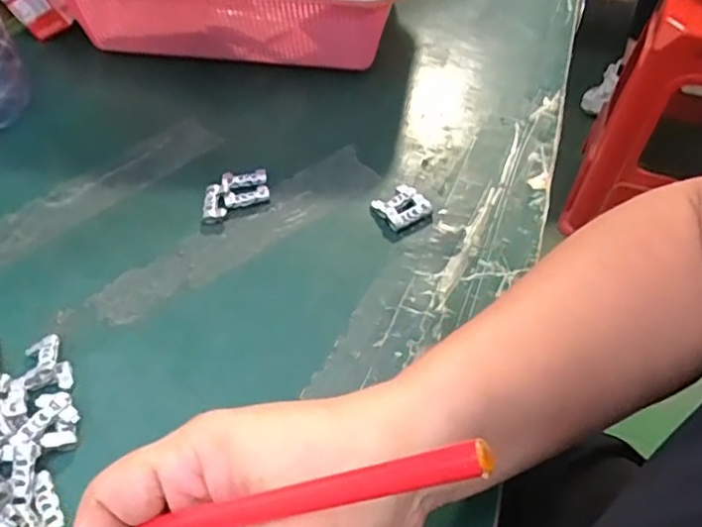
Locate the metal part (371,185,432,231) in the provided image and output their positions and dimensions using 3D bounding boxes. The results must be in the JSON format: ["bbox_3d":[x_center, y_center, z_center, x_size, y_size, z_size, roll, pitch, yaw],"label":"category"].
[{"bbox_3d":[0.033,-0.037,0.413,0.030,0.008,0.030,-30,54,-23],"label":"metal part"}]

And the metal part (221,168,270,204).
[{"bbox_3d":[-0.071,-0.052,0.429,0.030,0.005,0.032,-8,49,-5],"label":"metal part"}]

